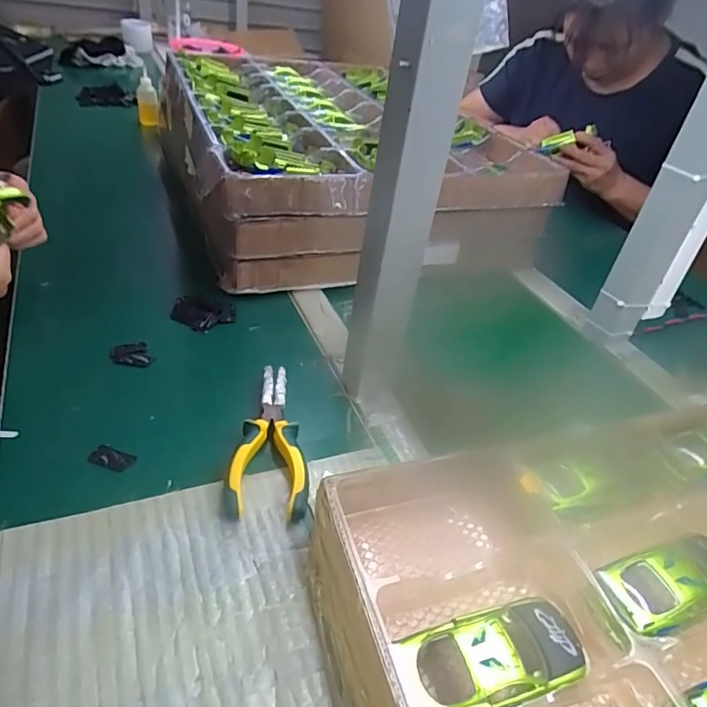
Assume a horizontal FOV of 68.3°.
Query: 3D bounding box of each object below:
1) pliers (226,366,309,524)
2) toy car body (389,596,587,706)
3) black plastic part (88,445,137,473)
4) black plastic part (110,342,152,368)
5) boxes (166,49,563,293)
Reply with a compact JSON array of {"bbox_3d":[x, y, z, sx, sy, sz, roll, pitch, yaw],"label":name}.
[{"bbox_3d":[-0.069,0.071,0.448,0.061,0.021,0.154,5,38,-6],"label":"pliers"},{"bbox_3d":[0.083,0.183,0.312,0.121,0.035,0.053,-7,41,-21],"label":"toy car body"},{"bbox_3d":[-0.195,0.085,0.422,0.034,0.007,0.016,15,38,7],"label":"black plastic part"},{"bbox_3d":[-0.223,0.002,0.521,0.034,0.005,0.038,-10,42,-24],"label":"black plastic part"},{"bbox_3d":[-0.039,-0.332,0.839,0.457,0.156,0.590,-7,40,-20],"label":"boxes"}]

